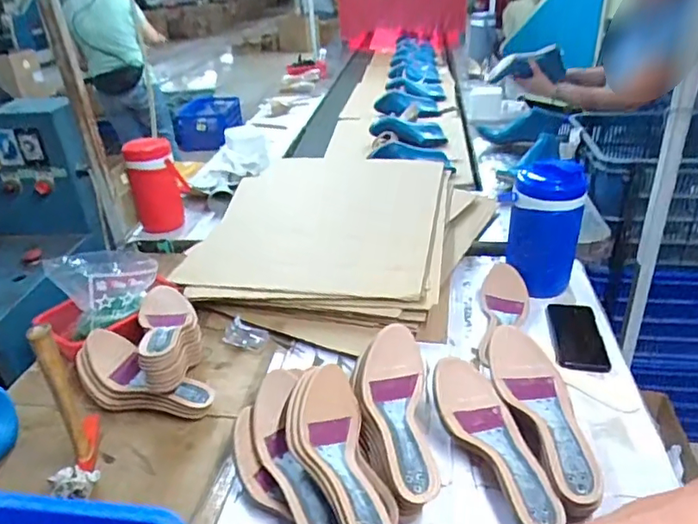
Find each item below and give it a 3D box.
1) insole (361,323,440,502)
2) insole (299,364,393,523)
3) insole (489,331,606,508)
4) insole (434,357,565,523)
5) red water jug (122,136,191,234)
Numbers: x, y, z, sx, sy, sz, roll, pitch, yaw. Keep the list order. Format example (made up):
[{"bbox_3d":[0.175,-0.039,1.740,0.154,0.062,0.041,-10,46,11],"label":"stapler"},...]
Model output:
[{"bbox_3d":[0.062,0.183,0.686,0.082,0.034,0.233,-4,42,0],"label":"insole"},{"bbox_3d":[-0.013,0.225,0.642,0.081,0.057,0.237,-10,30,-10],"label":"insole"},{"bbox_3d":[0.247,0.183,0.679,0.085,0.045,0.235,-8,44,-6],"label":"insole"},{"bbox_3d":[0.174,0.216,0.663,0.079,0.065,0.221,-9,30,-9],"label":"insole"},{"bbox_3d":[-0.489,-0.194,1.374,0.120,0.285,0.106,-23,56,-30],"label":"red water jug"}]

